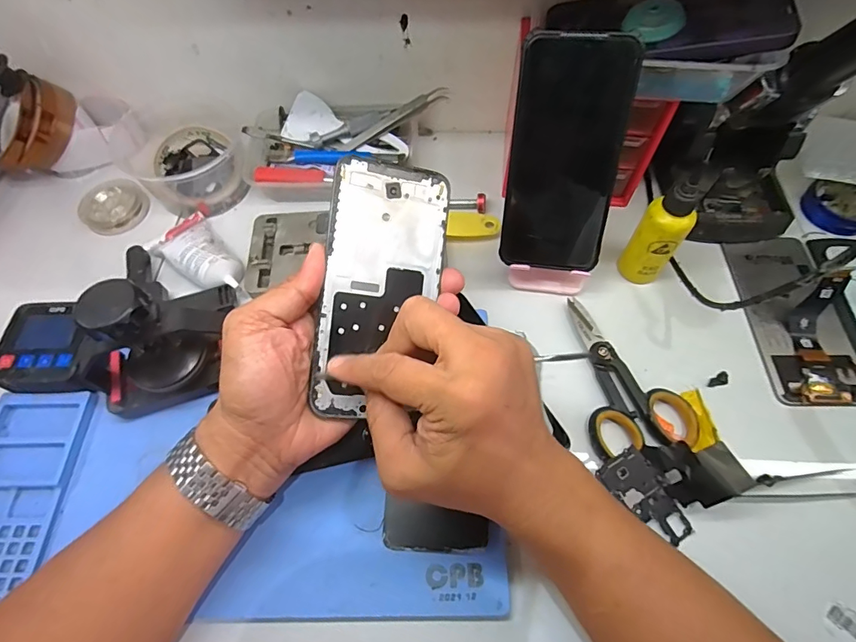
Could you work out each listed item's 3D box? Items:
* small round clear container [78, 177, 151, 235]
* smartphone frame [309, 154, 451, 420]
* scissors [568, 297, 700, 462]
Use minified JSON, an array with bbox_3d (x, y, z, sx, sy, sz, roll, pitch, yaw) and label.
[{"bbox_3d":[-0.313,-0.114,0.459,0.052,0.023,0.058,31,67,18],"label":"small round clear container"},{"bbox_3d":[-0.029,-0.020,0.287,0.071,0.004,0.157,9,87,-18],"label":"smartphone frame"},{"bbox_3d":[0.152,0.037,0.359,0.077,0.020,0.128,-8,61,-2],"label":"scissors"}]

